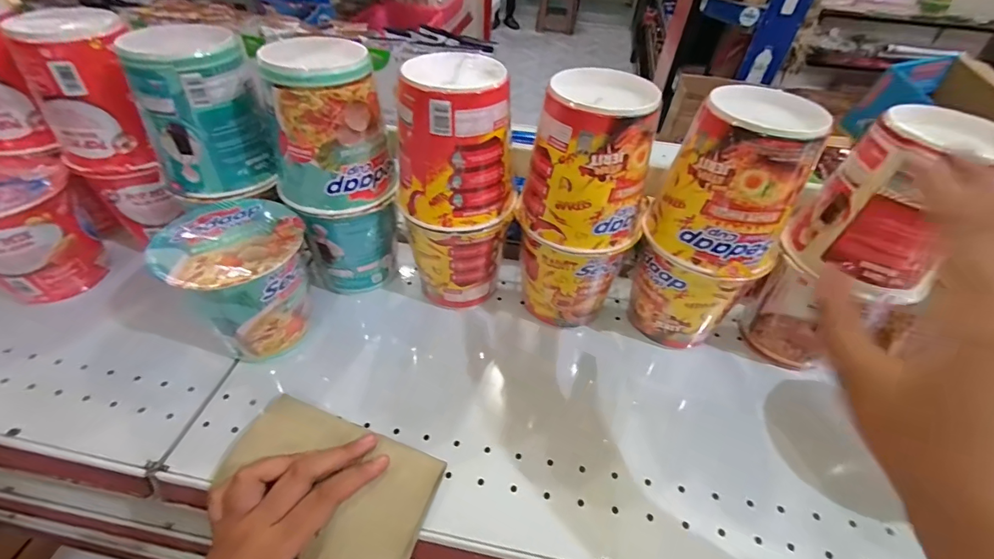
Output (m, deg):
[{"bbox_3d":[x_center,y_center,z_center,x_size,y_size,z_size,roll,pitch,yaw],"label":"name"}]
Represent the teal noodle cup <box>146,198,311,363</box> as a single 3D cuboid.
[{"bbox_3d":[-0.212,0.006,0.372,0.102,0.115,0.097,2,47,-2],"label":"teal noodle cup"}]

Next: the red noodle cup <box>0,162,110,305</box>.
[{"bbox_3d":[-0.426,-0.035,0.396,0.088,0.117,0.092,2,47,-2],"label":"red noodle cup"}]

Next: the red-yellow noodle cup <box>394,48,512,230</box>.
[{"bbox_3d":[-0.031,-0.112,0.346,0.089,0.117,0.082,6,47,2],"label":"red-yellow noodle cup"}]

